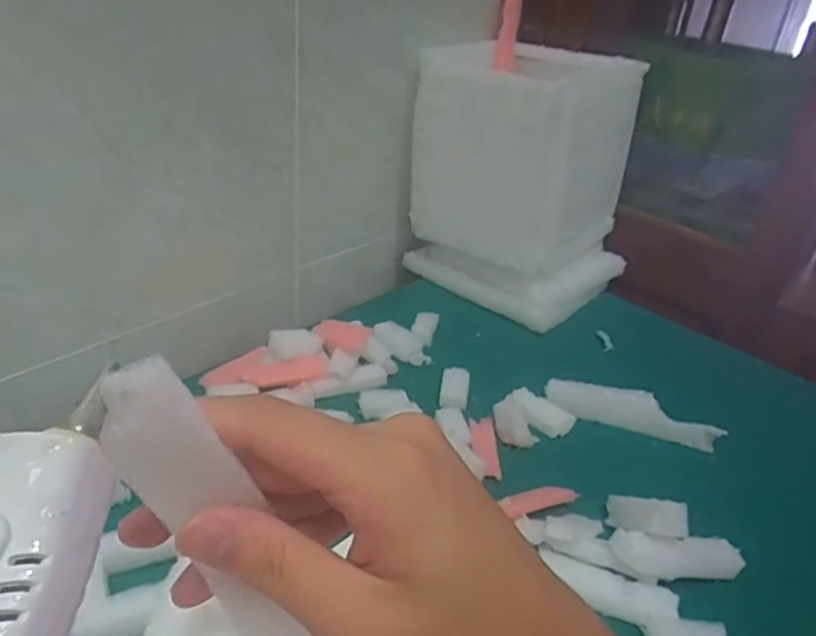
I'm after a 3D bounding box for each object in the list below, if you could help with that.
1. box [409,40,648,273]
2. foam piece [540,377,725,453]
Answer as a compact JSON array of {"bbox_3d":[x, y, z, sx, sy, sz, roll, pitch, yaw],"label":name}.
[{"bbox_3d":[0.149,-0.221,0.870,0.217,0.221,0.209,26,37,30],"label":"box"},{"bbox_3d":[0.236,0.097,0.705,0.173,0.028,0.046,17,33,18],"label":"foam piece"}]

